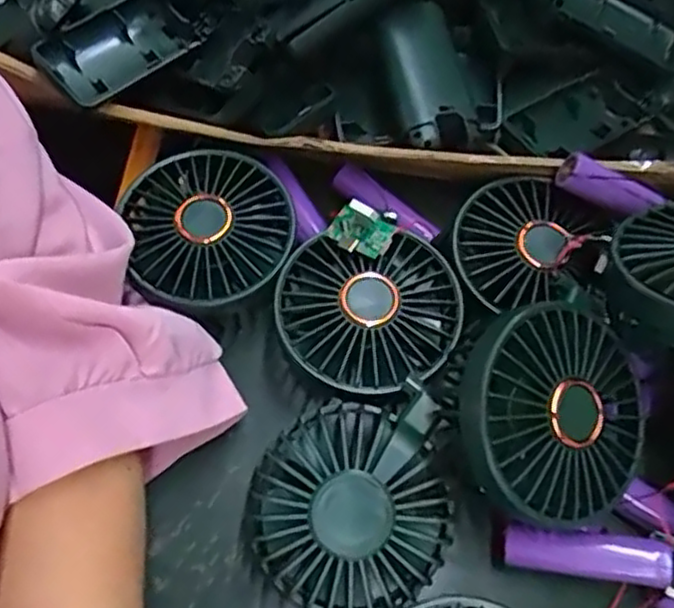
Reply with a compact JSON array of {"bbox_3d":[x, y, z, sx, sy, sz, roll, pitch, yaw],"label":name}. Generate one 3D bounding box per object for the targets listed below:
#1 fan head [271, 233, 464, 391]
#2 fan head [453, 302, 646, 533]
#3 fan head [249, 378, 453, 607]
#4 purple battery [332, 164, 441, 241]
[{"bbox_3d":[0.014,0.005,0.340,0.084,0.026,0.076,-4,65,-4],"label":"fan head"},{"bbox_3d":[0.087,0.044,0.287,0.084,0.023,0.084,4,81,-27],"label":"fan head"},{"bbox_3d":[0.004,0.085,0.308,0.078,0.053,0.088,-3,64,-3],"label":"fan head"},{"bbox_3d":[0.027,-0.052,0.394,0.064,0.019,0.015,38,69,15],"label":"purple battery"}]

